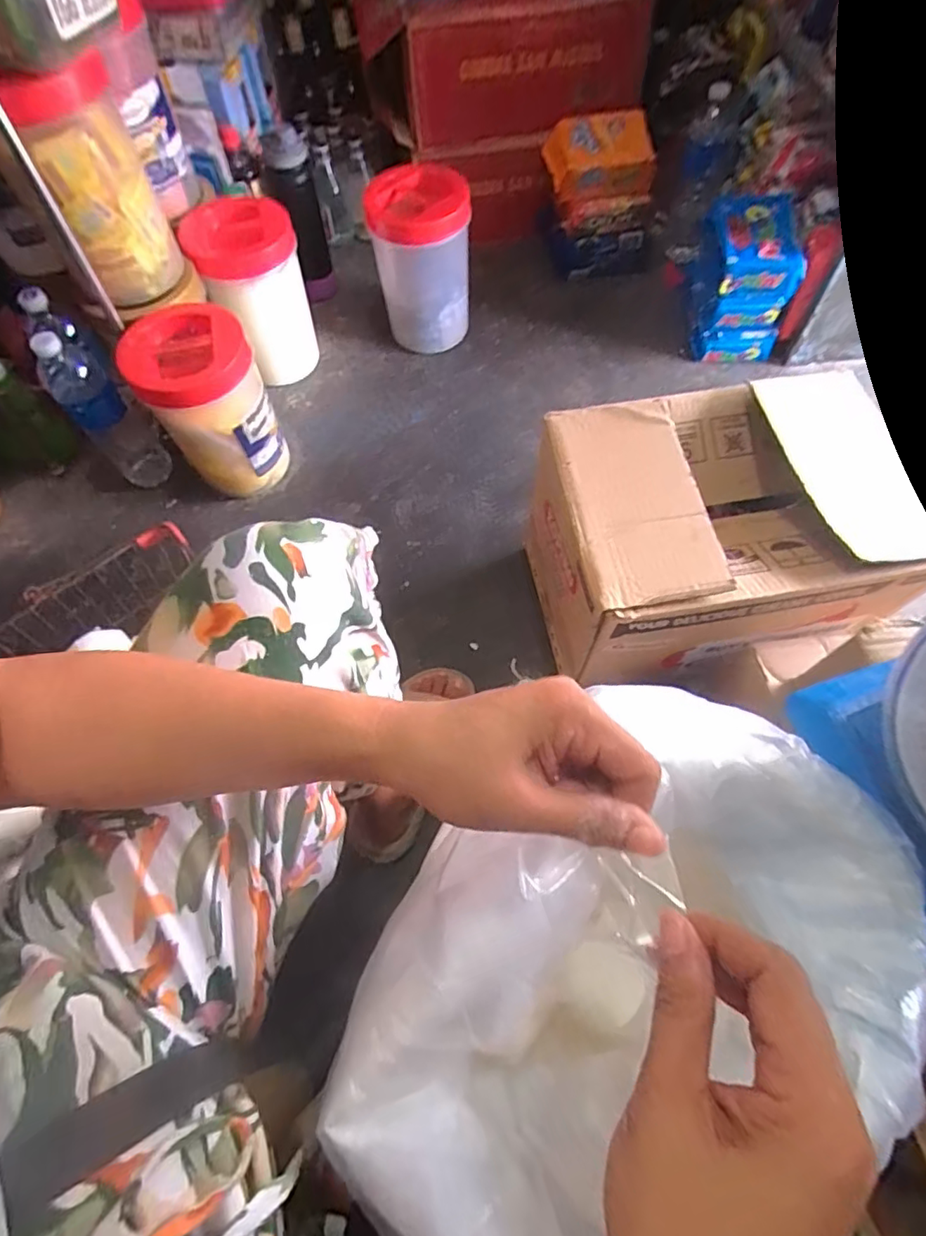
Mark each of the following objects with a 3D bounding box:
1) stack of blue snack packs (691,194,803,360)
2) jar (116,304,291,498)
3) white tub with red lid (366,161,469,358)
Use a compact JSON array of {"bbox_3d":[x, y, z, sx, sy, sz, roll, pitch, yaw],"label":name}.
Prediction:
[{"bbox_3d":[0.458,-0.550,0.940,0.132,0.188,0.155,-1,64,3],"label":"stack of blue snack packs"},{"bbox_3d":[-0.365,-0.304,0.844,0.150,0.245,0.163,-1,64,2],"label":"jar"},{"bbox_3d":[-0.071,-0.612,0.998,0.159,0.256,0.142,-11,64,-2],"label":"white tub with red lid"}]

